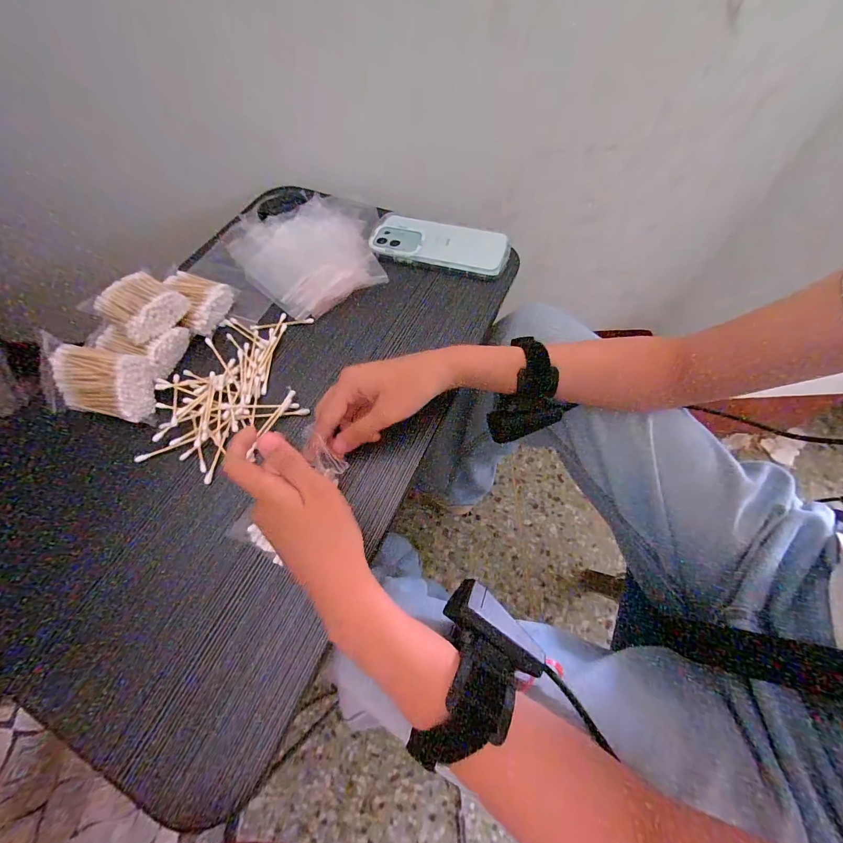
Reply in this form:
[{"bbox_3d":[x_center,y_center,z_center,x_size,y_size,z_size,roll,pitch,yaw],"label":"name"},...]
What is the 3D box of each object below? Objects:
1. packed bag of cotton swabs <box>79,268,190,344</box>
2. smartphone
[{"bbox_3d":[-0.281,-0.116,0.356,0.071,0.029,0.065,27,67,17],"label":"packed bag of cotton swabs"},{"bbox_3d":[0.023,-0.219,0.434,0.163,0.013,0.073,14,64,10],"label":"smartphone"}]

